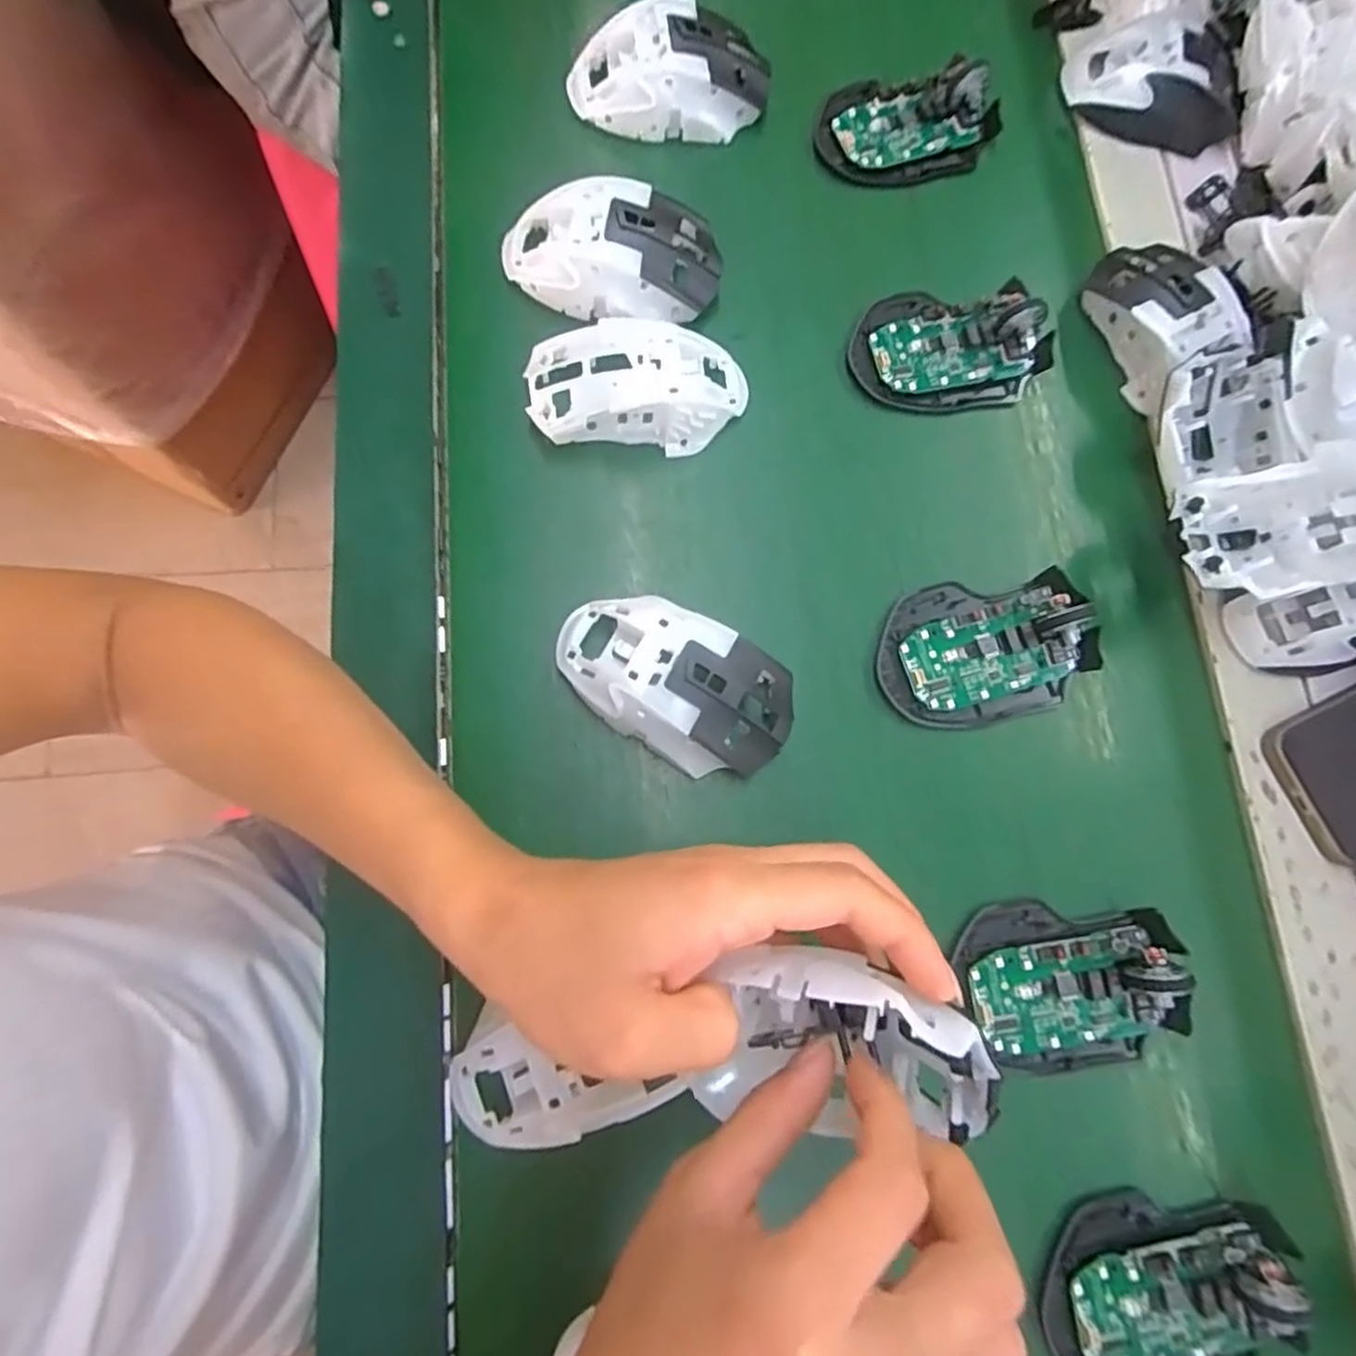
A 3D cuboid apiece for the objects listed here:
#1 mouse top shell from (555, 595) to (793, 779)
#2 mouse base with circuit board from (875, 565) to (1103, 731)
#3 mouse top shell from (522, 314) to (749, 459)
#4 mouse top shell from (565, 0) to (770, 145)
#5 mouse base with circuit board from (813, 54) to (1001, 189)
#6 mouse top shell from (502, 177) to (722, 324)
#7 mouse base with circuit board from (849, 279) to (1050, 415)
[{"bbox_3d":[-0.002,0.001,0.333,0.114,0.037,0.064,31,78,4],"label":"mouse top shell"},{"bbox_3d":[0.157,-0.016,0.353,0.110,0.024,0.073,-13,79,-6],"label":"mouse base with circuit board"},{"bbox_3d":[-0.021,-0.149,0.365,0.111,0.037,0.057,-2,78,-3],"label":"mouse top shell"},{"bbox_3d":[-0.005,-0.352,0.410,0.118,0.038,0.062,-4,78,-5],"label":"mouse top shell"},{"bbox_3d":[0.139,-0.338,0.431,0.110,0.033,0.070,-17,80,-6],"label":"mouse base with circuit board"},{"bbox_3d":[-0.037,-0.225,0.382,0.118,0.046,0.065,4,77,-3],"label":"mouse top shell"},{"bbox_3d":[0.154,-0.186,0.392,0.112,0.022,0.072,-3,79,-4],"label":"mouse base with circuit board"}]

